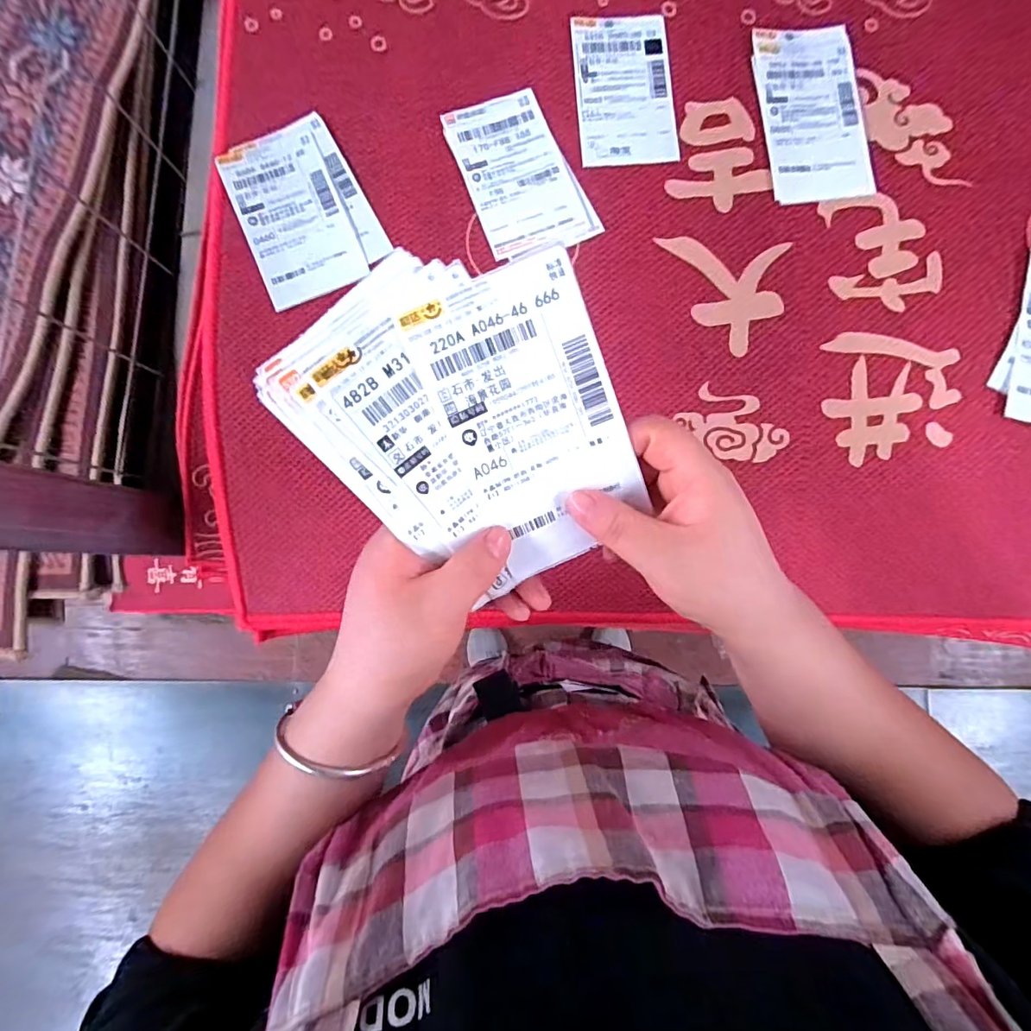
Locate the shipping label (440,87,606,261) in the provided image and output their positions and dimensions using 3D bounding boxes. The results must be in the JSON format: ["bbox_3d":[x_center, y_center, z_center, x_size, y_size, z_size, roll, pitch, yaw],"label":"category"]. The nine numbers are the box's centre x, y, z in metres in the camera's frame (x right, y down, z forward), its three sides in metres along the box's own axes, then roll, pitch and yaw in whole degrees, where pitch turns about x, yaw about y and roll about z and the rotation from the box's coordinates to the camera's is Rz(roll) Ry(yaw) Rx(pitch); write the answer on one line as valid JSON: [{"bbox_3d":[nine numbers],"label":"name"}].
[{"bbox_3d":[0.002,-0.265,0.393,0.081,0.004,0.136,-23,83,-1],"label":"shipping label"}]

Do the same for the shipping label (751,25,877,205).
[{"bbox_3d":[0.234,-0.318,0.398,0.078,0.009,0.146,-6,84,2],"label":"shipping label"}]

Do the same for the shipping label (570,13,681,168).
[{"bbox_3d":[0.087,-0.342,0.404,0.076,0.008,0.131,-4,85,2],"label":"shipping label"}]

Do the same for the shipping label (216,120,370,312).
[{"bbox_3d":[-0.171,-0.232,0.385,0.075,0.008,0.135,-23,84,0],"label":"shipping label"}]

